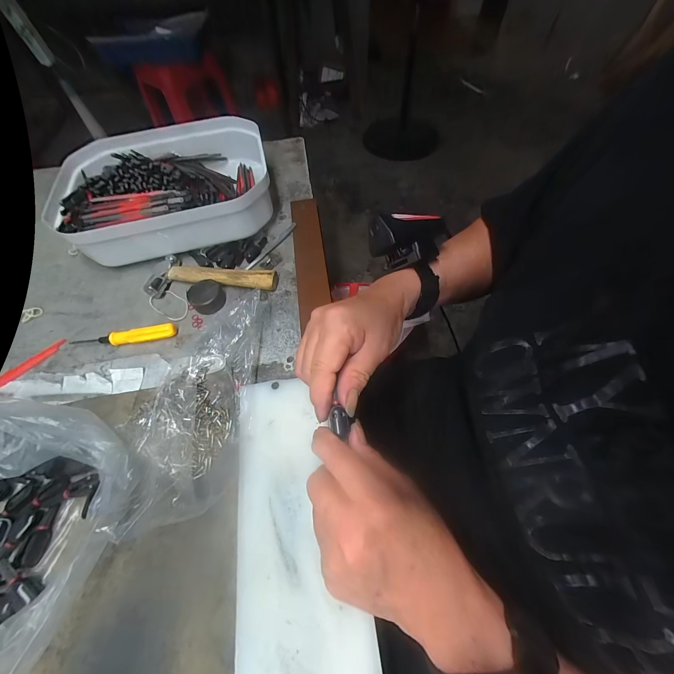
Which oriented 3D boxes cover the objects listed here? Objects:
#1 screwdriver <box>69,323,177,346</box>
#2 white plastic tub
[{"bbox_3d":[-0.241,0.001,0.331,0.119,0.015,0.017,-9,59,-1],"label":"screwdriver"},{"bbox_3d":[-0.234,-0.206,0.419,0.274,0.075,0.218,-13,59,-4],"label":"white plastic tub"}]

